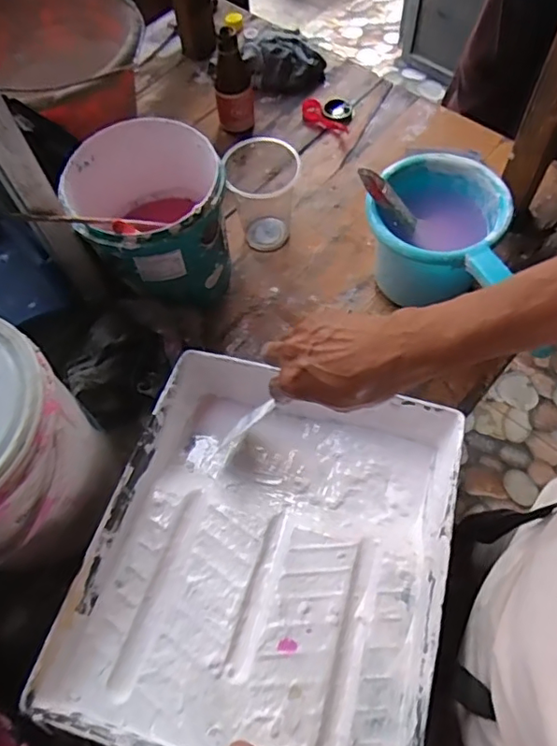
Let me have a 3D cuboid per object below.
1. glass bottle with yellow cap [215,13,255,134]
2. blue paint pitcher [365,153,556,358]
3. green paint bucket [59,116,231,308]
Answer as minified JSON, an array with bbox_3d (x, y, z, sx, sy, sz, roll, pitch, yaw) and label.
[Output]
[{"bbox_3d":[-0.063,-0.392,0.752,0.051,0.132,0.044,-6,64,1],"label":"glass bottle with yellow cap"},{"bbox_3d":[0.169,-0.134,0.618,0.136,0.134,0.162,-7,64,0],"label":"blue paint pitcher"},{"bbox_3d":[-0.132,-0.164,0.630,0.149,0.171,0.154,-1,65,3],"label":"green paint bucket"}]

